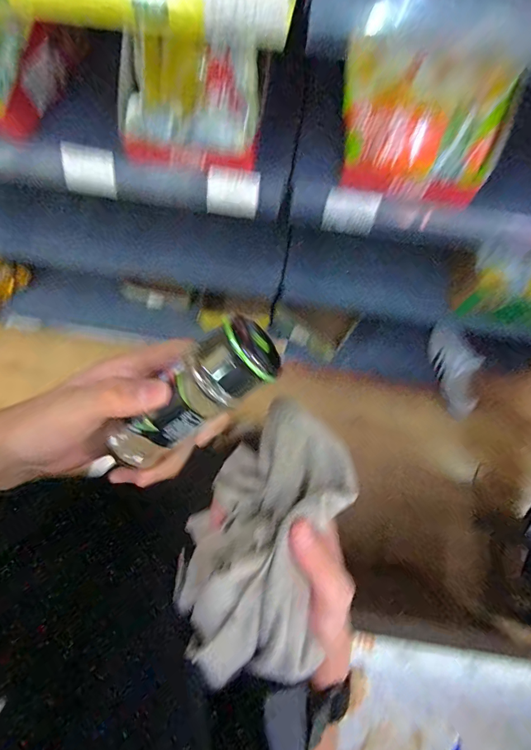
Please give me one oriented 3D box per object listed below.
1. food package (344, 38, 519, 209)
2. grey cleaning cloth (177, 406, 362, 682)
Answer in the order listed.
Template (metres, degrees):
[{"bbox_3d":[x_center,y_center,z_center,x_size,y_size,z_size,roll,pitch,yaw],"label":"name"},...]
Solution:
[{"bbox_3d":[0.186,-0.296,0.477,0.196,0.043,0.153,13,121,6],"label":"food package"},{"bbox_3d":[-0.002,0.102,0.237,0.086,0.048,0.169,13,77,3],"label":"grey cleaning cloth"}]

